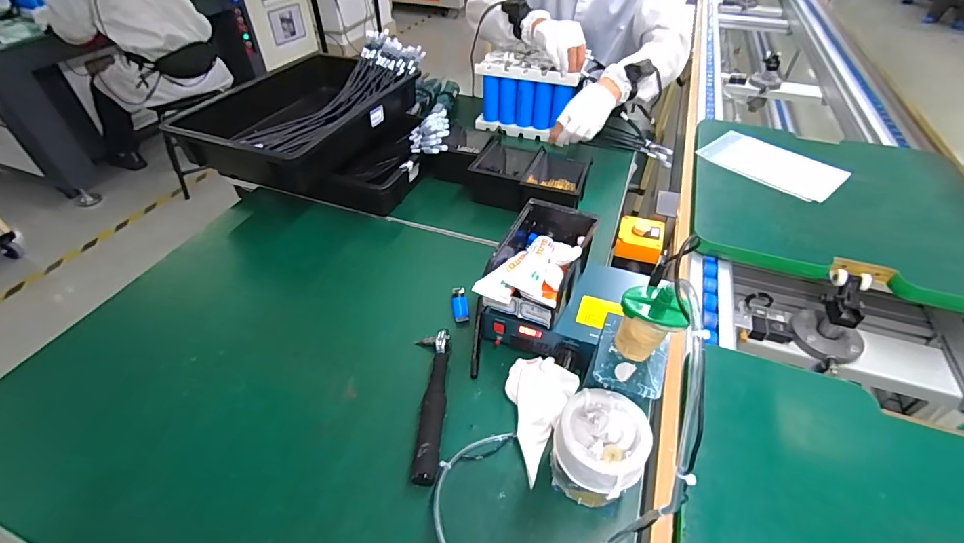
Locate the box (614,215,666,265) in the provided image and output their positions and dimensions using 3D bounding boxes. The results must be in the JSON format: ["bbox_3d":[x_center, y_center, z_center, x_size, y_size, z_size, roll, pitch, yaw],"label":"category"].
[{"bbox_3d":[0.267,-0.054,0.739,0.074,0.049,0.075,16,45,18],"label":"box"}]

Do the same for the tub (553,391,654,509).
[{"bbox_3d":[0.121,0.186,0.449,0.083,0.092,0.082,0,44,0],"label":"tub"}]

